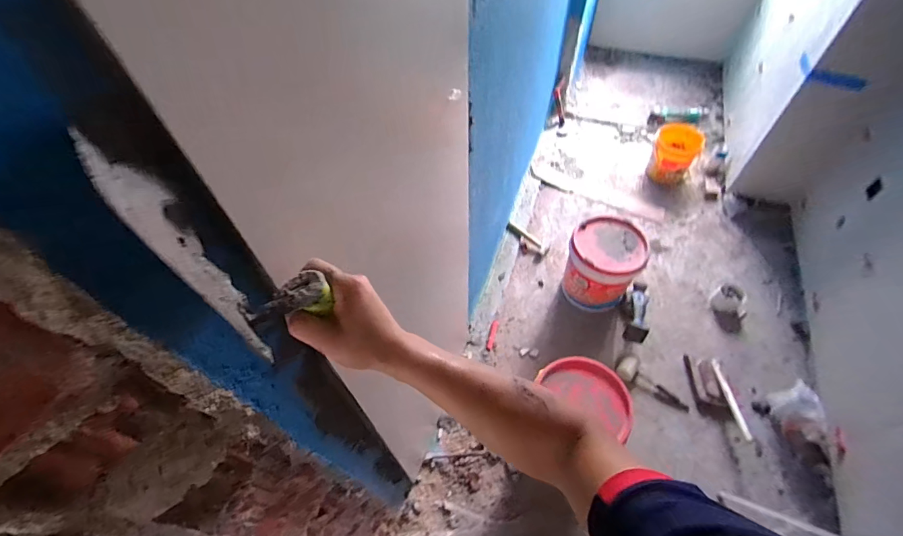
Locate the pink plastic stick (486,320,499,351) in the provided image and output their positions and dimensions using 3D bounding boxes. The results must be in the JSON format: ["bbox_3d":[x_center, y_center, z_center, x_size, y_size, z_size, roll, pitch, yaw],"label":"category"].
[{"bbox_3d":[0.185,0.301,1.819,0.027,0.014,0.138,14,70,12],"label":"pink plastic stick"}]

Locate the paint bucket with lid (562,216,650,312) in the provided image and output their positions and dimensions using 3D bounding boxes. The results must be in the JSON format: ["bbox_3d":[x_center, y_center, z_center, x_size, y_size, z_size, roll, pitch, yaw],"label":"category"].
[{"bbox_3d":[0.655,-0.023,1.755,0.288,0.301,0.316,-1,55,2],"label":"paint bucket with lid"}]

